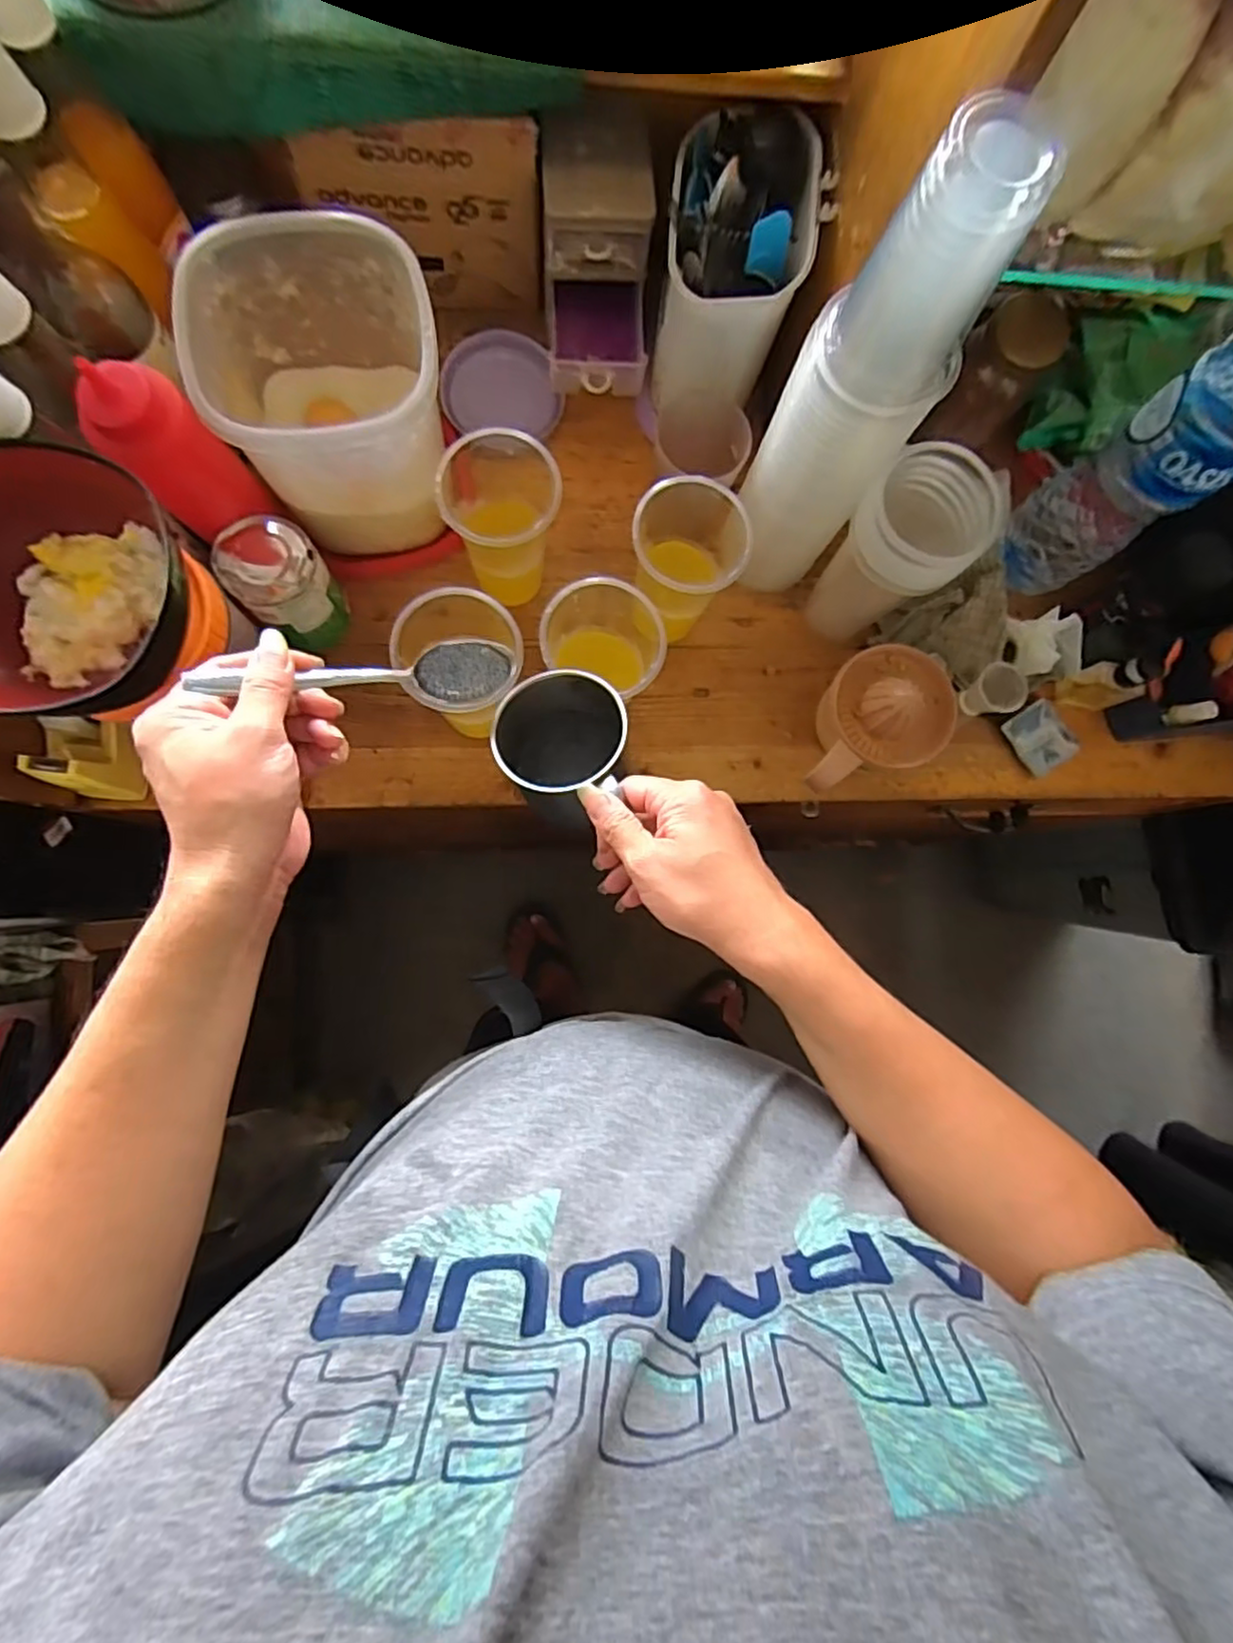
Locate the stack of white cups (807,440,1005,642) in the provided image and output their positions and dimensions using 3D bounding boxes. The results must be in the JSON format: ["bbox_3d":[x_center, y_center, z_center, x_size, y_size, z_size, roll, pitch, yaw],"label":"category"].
[{"bbox_3d":[0.216,-0.213,0.562,0.084,0.184,0.076,43,83,-1],"label":"stack of white cups"}]

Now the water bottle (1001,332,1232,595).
[{"bbox_3d":[0.423,-0.279,0.552,0.073,0.314,0.090,-34,89,-7],"label":"water bottle"}]

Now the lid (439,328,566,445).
[{"bbox_3d":[-0.111,-0.426,0.664,0.110,0.012,0.101,0,86,-5],"label":"lid"}]

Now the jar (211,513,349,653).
[{"bbox_3d":[-0.272,-0.196,0.568,0.073,0.091,0.084,-44,91,-7],"label":"jar"}]

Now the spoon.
[{"bbox_3d":[-0.143,-0.084,0.387,0.169,0.021,0.037,-8,86,-28],"label":"spoon"}]

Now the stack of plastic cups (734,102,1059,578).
[{"bbox_3d":[0.162,-0.279,0.466,0.080,0.337,0.094,-32,89,-7],"label":"stack of plastic cups"}]

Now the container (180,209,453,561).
[{"bbox_3d":[-0.215,-0.328,0.536,0.164,0.157,0.170,-5,86,-6],"label":"container"}]

